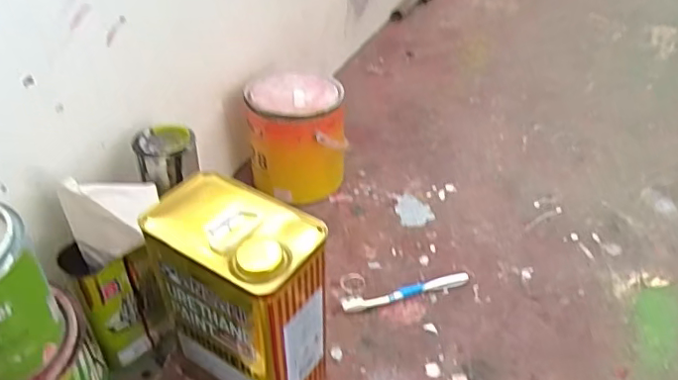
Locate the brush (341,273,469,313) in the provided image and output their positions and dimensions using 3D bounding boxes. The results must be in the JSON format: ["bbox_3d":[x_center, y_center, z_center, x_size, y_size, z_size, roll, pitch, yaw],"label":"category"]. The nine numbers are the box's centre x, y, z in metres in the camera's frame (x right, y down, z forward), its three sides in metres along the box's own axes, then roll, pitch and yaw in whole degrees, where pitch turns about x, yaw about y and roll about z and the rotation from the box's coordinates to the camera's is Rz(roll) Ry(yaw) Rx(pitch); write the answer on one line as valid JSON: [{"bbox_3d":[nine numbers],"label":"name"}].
[{"bbox_3d":[0.095,0.142,0.797,0.185,0.009,0.023,-12,41,-12],"label":"brush"}]

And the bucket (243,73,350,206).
[{"bbox_3d":[-0.070,-0.086,0.942,0.147,0.175,0.161,-1,40,1],"label":"bucket"}]

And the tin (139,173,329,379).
[{"bbox_3d":[-0.103,0.134,0.629,0.166,0.256,0.114,25,46,26],"label":"tin"}]

